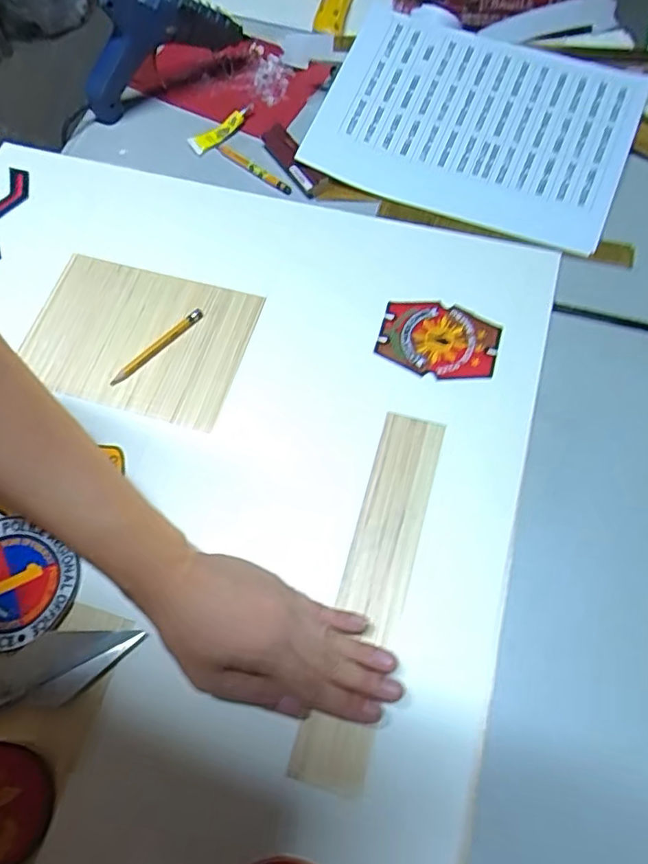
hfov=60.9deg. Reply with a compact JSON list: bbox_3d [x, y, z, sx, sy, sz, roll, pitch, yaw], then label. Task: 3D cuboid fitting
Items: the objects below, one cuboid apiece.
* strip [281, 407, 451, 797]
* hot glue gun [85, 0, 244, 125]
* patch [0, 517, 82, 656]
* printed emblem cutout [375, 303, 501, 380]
[{"bbox_3d":[0.037,0.110,0.403,0.049,0.006,0.267,13,69,13],"label":"strip"},{"bbox_3d":[-0.179,-0.416,0.541,0.175,0.162,0.048,-39,71,-13],"label":"hot glue gun"},{"bbox_3d":[-0.232,0.114,0.405,0.095,0.008,0.086,35,74,13],"label":"patch"},{"bbox_3d":[0.098,-0.079,0.475,0.099,0.005,0.067,16,70,9],"label":"printed emblem cutout"}]

